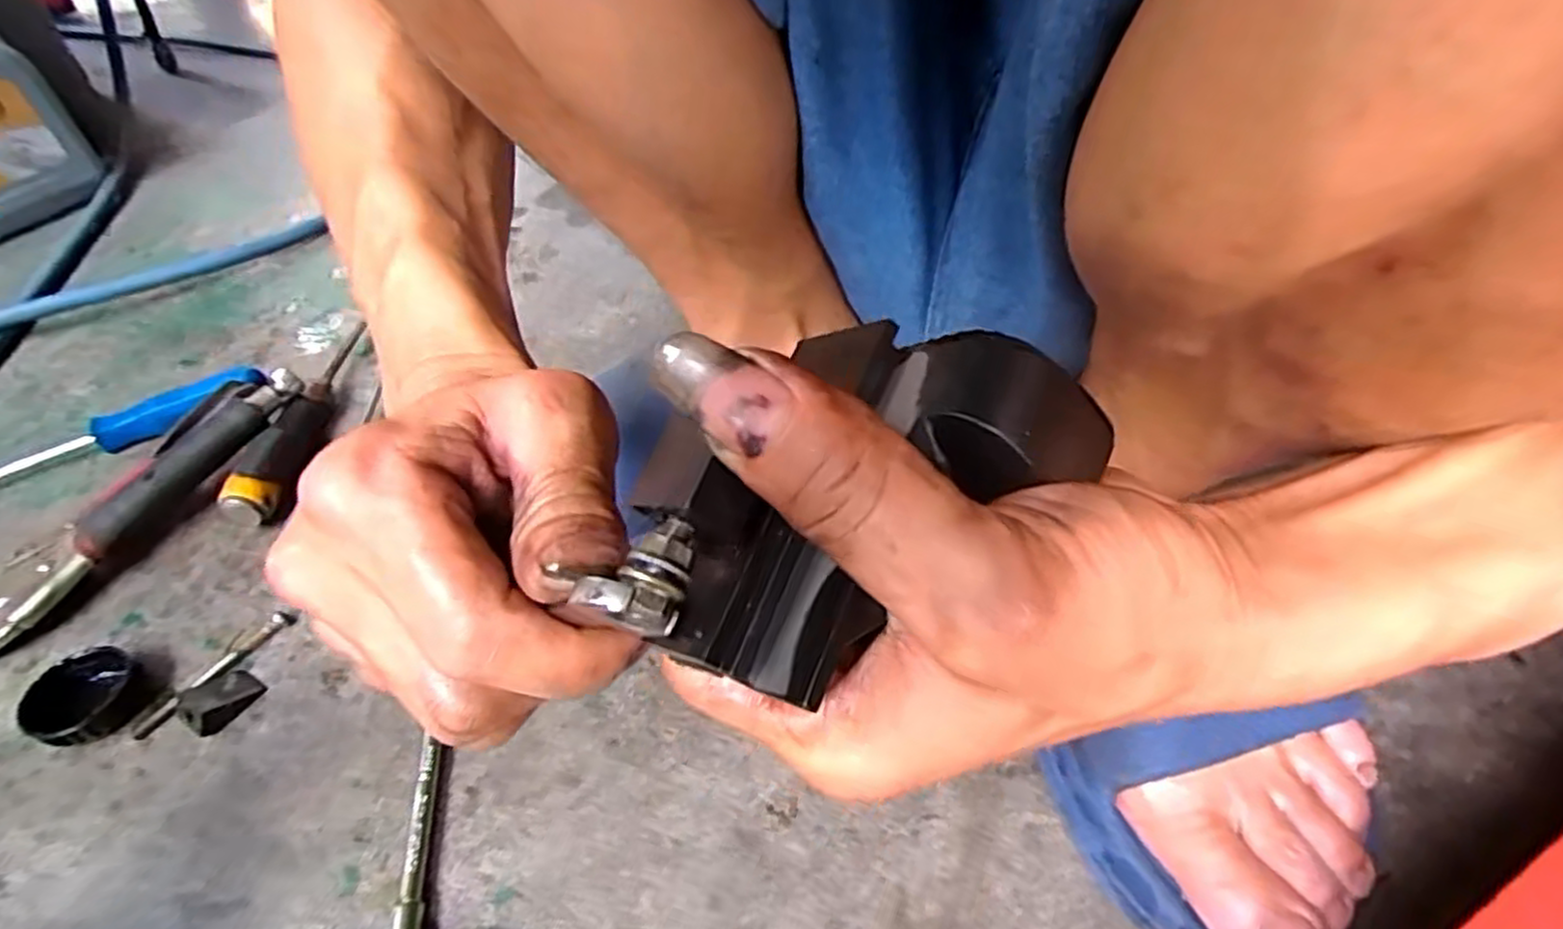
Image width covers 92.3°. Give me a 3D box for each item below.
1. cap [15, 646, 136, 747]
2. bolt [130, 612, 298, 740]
[{"bbox_3d":[-0.332,0.110,0.356,0.039,0.020,0.043,18,50,19],"label":"cap"},{"bbox_3d":[-0.272,0.103,0.365,0.041,0.015,0.076,22,52,22],"label":"bolt"}]

